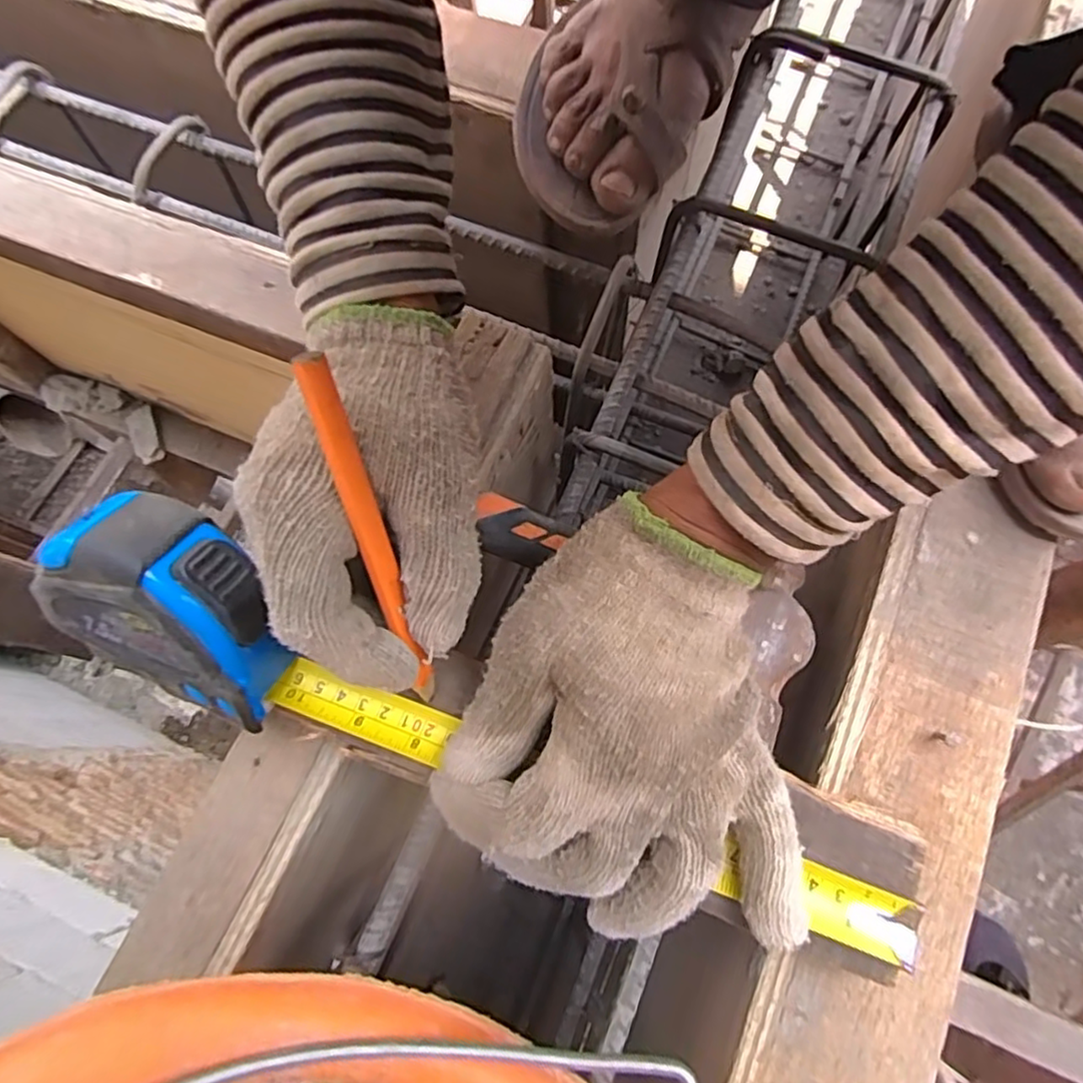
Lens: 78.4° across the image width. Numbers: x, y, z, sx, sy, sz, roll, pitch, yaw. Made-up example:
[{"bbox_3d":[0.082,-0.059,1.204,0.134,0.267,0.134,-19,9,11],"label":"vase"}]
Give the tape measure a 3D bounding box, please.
[{"bbox_3d":[-0.025,0.075,0.259,0.338,0.056,0.061,25,75,-2],"label":"tape measure"}]

